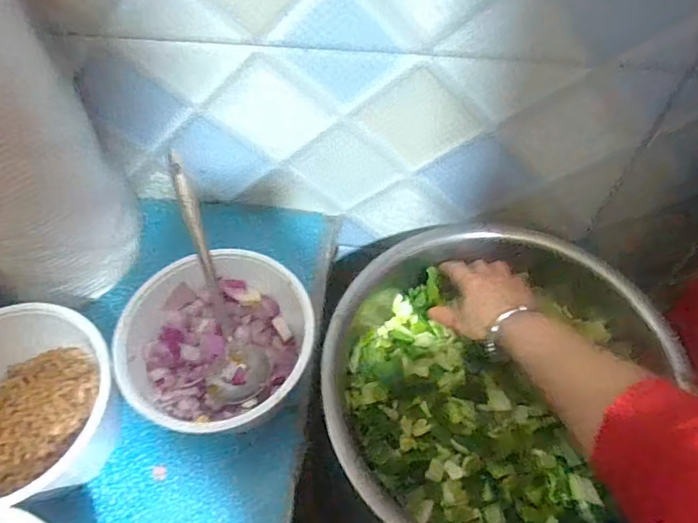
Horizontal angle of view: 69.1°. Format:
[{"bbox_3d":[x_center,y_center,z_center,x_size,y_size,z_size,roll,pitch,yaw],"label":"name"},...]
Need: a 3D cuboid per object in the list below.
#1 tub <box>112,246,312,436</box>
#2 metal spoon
[{"bbox_3d":[-0.117,0.080,0.481,0.164,0.100,0.148,-12,57,-7],"label":"tub"},{"bbox_3d":[-0.129,0.011,0.482,0.056,0.041,0.242,-15,84,-9],"label":"metal spoon"}]

